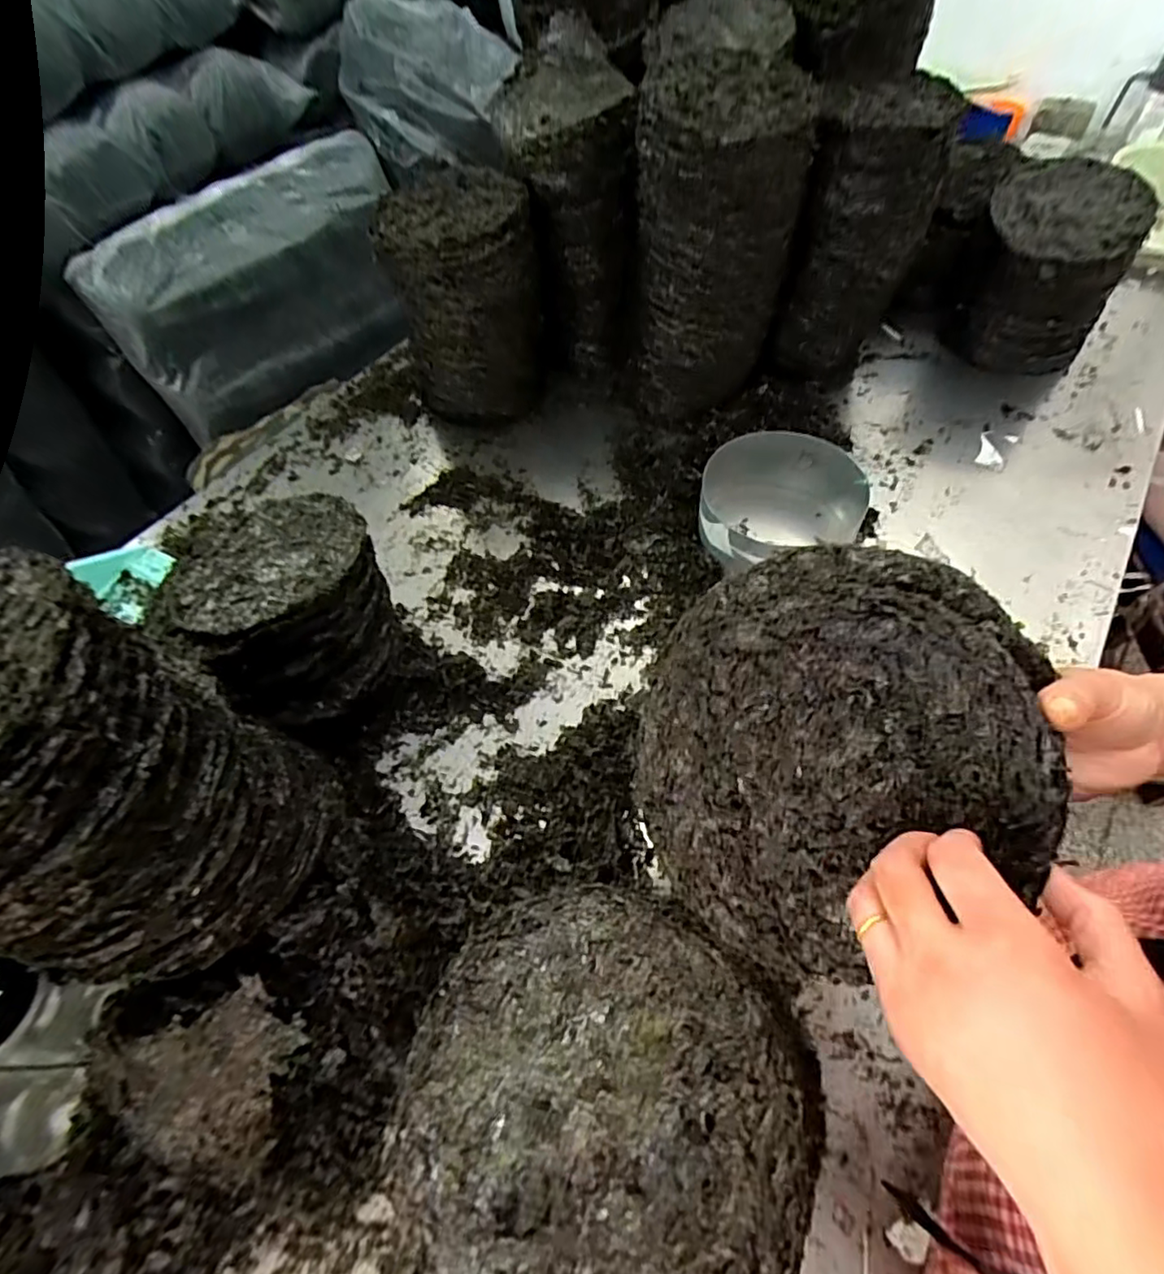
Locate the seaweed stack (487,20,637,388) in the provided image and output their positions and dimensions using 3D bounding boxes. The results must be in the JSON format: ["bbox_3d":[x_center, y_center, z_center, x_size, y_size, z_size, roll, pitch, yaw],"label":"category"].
[{"bbox_3d":[-0.010,-0.604,0.908,0.170,0.396,0.210,0,57,3],"label":"seaweed stack"}]

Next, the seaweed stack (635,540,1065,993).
[{"bbox_3d":[0.122,0.064,0.313,0.182,0.038,0.213,10,97,23],"label":"seaweed stack"}]

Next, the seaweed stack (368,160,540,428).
[{"bbox_3d":[-0.157,-0.468,0.886,0.197,0.299,0.180,-32,60,-17],"label":"seaweed stack"}]

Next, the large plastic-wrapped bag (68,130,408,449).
[{"bbox_3d":[-0.693,-0.803,1.408,0.231,0.360,0.709,34,64,23],"label":"large plastic-wrapped bag"}]

